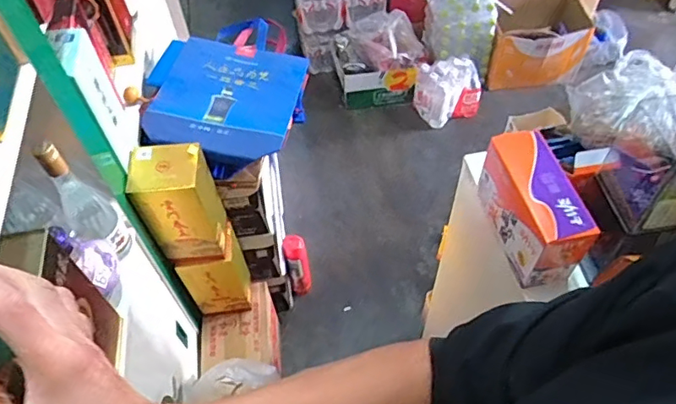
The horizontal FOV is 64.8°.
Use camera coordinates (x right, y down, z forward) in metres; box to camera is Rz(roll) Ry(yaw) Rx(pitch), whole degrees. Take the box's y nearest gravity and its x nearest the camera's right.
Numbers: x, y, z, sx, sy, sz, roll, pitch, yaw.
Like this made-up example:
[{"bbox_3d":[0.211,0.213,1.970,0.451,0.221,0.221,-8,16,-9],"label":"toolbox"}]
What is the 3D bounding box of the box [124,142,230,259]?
[{"bbox_3d":[-0.331,0.003,1.130,0.137,0.266,0.112,-6,54,-1],"label":"box"}]

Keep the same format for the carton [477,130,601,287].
[{"bbox_3d":[0.271,0.007,0.748,0.082,0.117,0.181,-9,54,-4],"label":"carton"}]

